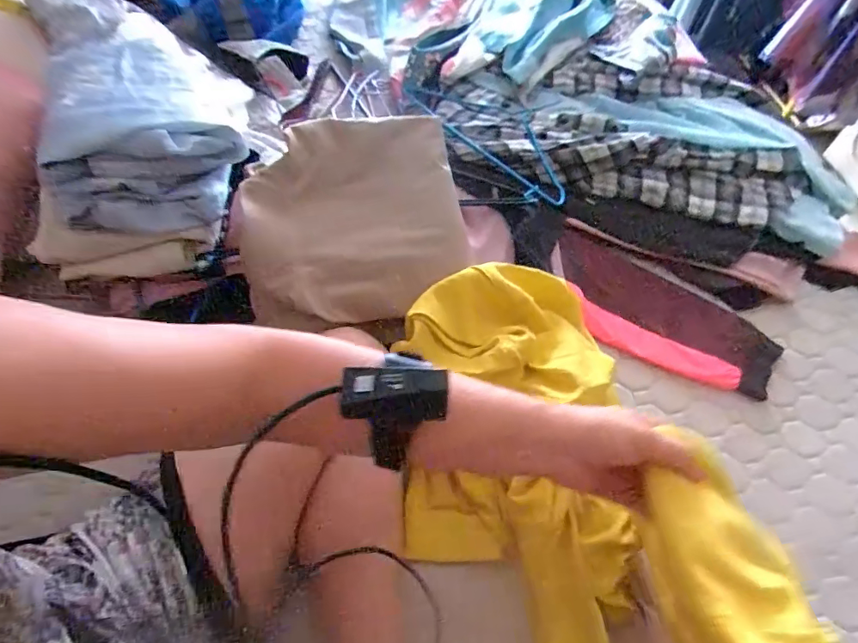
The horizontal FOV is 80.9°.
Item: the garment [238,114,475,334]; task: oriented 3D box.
[{"bbox_3d":[-0.089,-0.126,0.597,0.253,0.018,0.256,-9,75,-8],"label":"garment"}]

